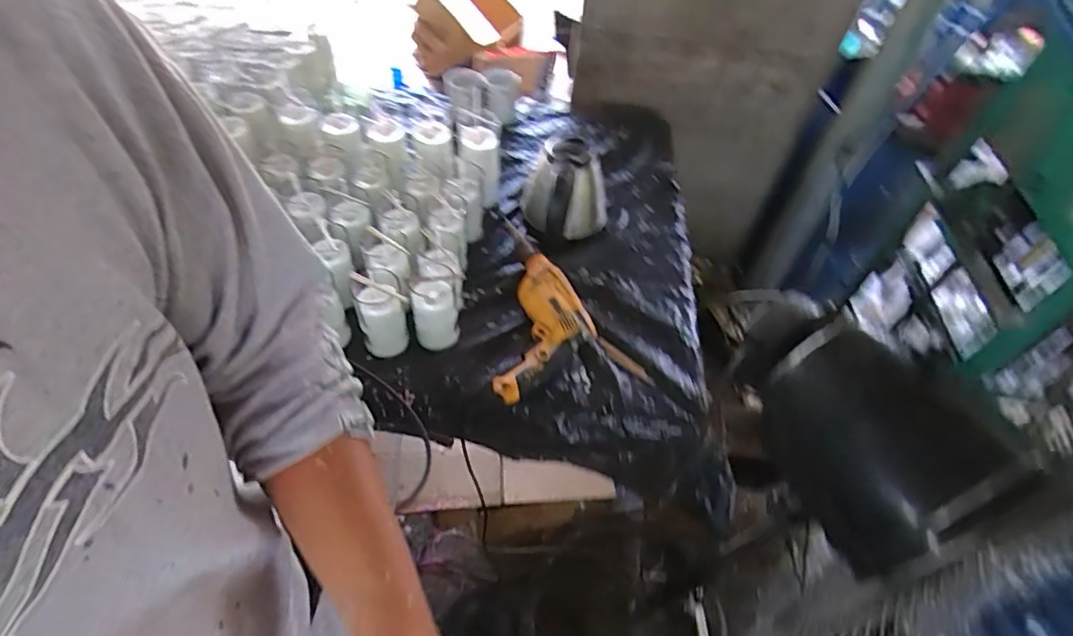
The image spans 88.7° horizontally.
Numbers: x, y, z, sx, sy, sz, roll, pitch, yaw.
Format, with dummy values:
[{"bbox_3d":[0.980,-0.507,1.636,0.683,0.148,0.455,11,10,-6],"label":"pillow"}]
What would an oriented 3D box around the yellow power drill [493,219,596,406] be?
[{"bbox_3d":[0.017,-0.030,0.894,0.166,0.053,0.367,5,51,-1],"label":"yellow power drill"}]

